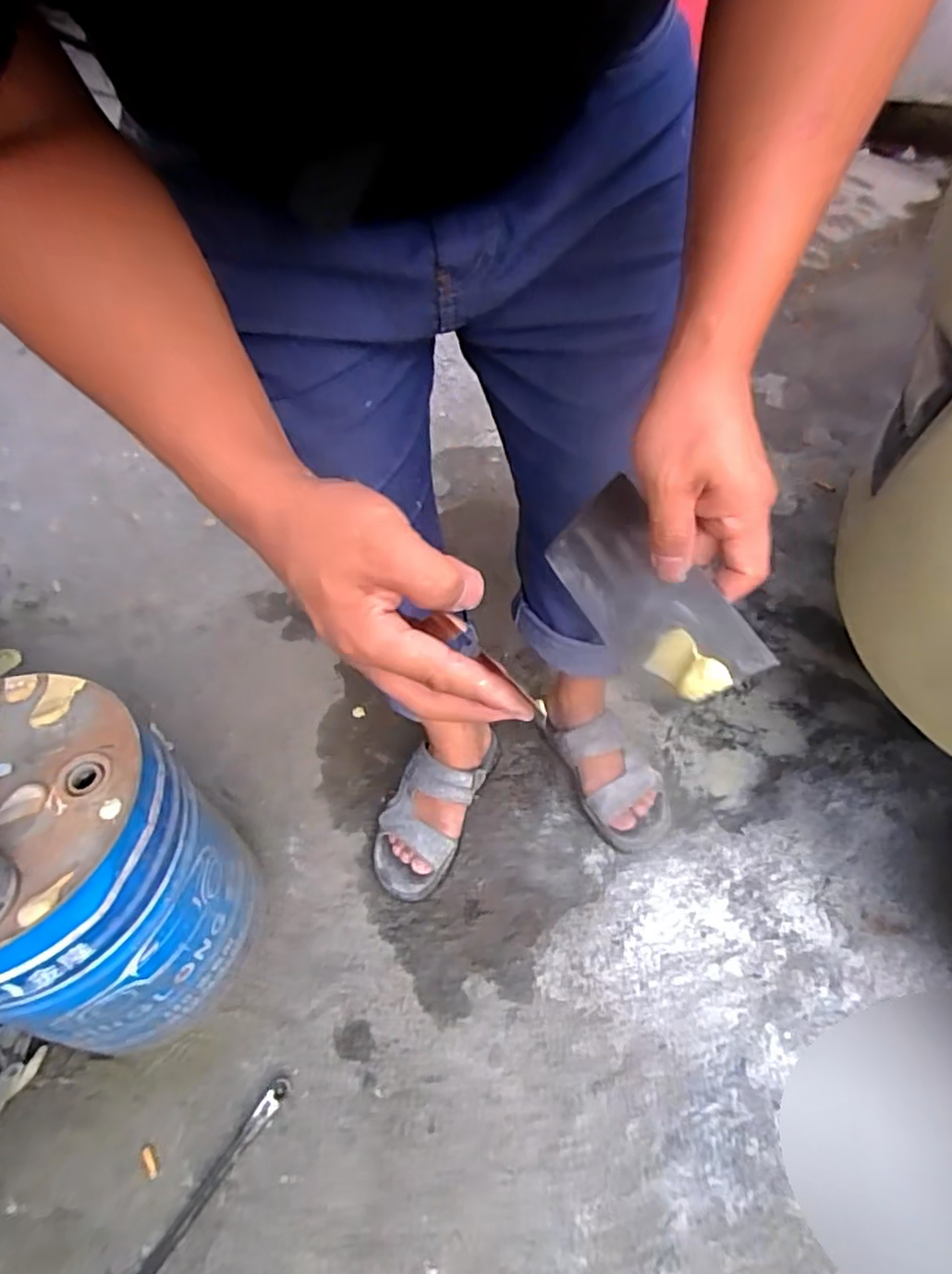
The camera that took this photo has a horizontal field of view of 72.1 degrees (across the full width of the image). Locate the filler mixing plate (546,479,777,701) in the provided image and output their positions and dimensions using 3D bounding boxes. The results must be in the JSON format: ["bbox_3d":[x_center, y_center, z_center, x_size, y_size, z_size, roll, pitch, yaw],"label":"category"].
[{"bbox_3d":[0.096,-0.021,0.378,0.008,0.070,0.135,-4,54,-50],"label":"filler mixing plate"}]

